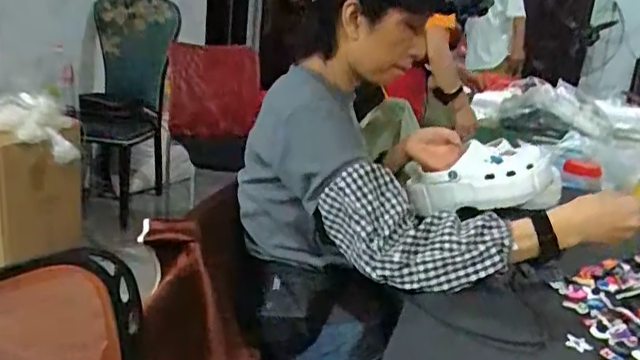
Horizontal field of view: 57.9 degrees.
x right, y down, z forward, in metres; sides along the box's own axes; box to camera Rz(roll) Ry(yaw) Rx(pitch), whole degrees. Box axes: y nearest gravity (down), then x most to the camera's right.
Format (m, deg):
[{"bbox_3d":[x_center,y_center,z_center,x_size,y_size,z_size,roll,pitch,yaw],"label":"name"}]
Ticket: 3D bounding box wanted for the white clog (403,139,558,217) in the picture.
[{"bbox_3d":[0.298,-0.008,1.043,0.277,0.111,0.131,-8,18,1],"label":"white clog"}]

